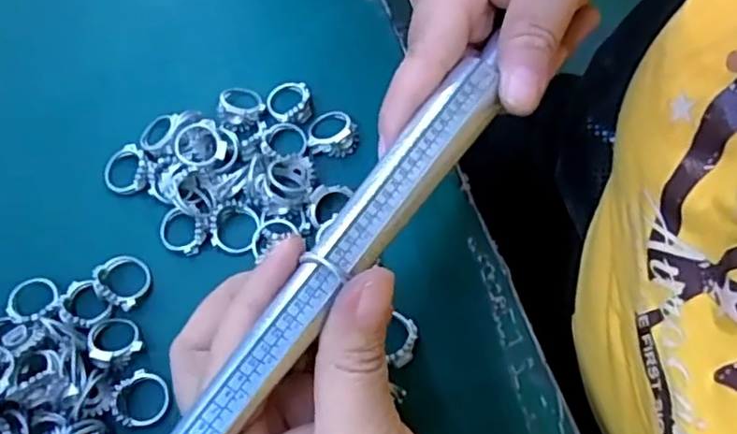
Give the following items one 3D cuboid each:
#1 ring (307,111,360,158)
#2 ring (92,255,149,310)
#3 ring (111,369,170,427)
[{"bbox_3d":[-0.017,-0.040,0.307,0.023,0.013,0.023,-5,48,6],"label":"ring"},{"bbox_3d":[-0.108,0.027,0.281,0.023,0.011,0.022,0,69,0],"label":"ring"},{"bbox_3d":[-0.094,0.073,0.264,0.021,0.006,0.023,0,69,0],"label":"ring"}]

